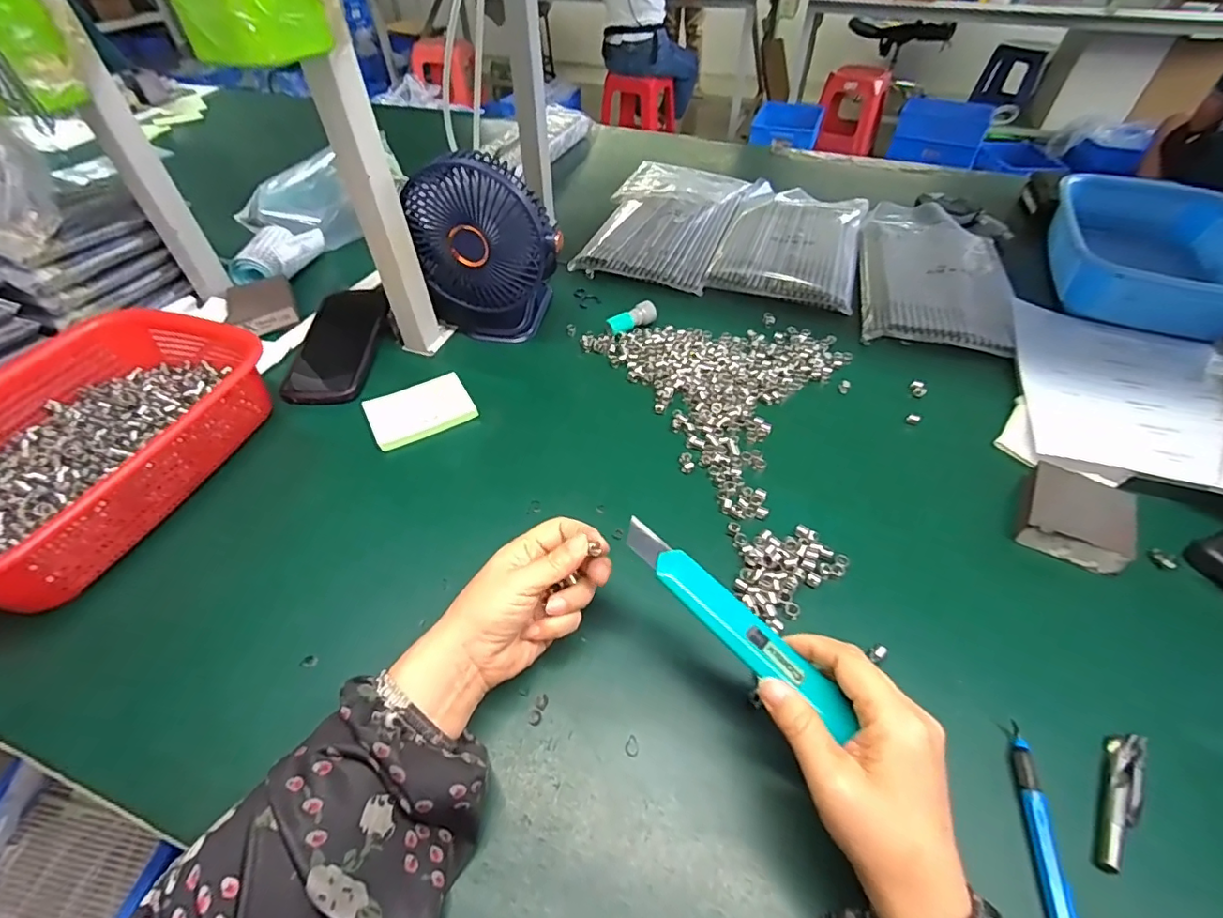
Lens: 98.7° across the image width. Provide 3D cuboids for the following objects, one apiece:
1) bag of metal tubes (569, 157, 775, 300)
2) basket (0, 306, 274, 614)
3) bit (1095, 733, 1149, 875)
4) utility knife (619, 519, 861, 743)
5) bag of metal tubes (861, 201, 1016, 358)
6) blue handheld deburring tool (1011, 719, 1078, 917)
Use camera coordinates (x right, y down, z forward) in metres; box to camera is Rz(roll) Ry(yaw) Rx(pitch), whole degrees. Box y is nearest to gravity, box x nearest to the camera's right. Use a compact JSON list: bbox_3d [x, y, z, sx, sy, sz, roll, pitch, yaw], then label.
[{"bbox_3d":[0.083,-0.359,0.772,0.209,0.030,0.336,20,52,18],"label":"bag of metal tubes"},{"bbox_3d":[-0.443,-0.013,0.446,0.210,0.074,0.280,14,50,13],"label":"basket"},{"bbox_3d":[0.289,0.191,0.296,0.016,0.009,0.084,28,55,24],"label":"bit"},{"bbox_3d":[0.065,0.086,0.288,0.147,0.011,0.025,40,60,21],"label":"utility knife"},{"bbox_3d":[0.420,-0.255,0.683,0.171,0.021,0.331,13,50,12],"label":"bag of metal tubes"},{"bbox_3d":[0.232,0.207,0.278,0.008,0.012,0.120,11,49,11],"label":"blue handheld deburring tool"}]

